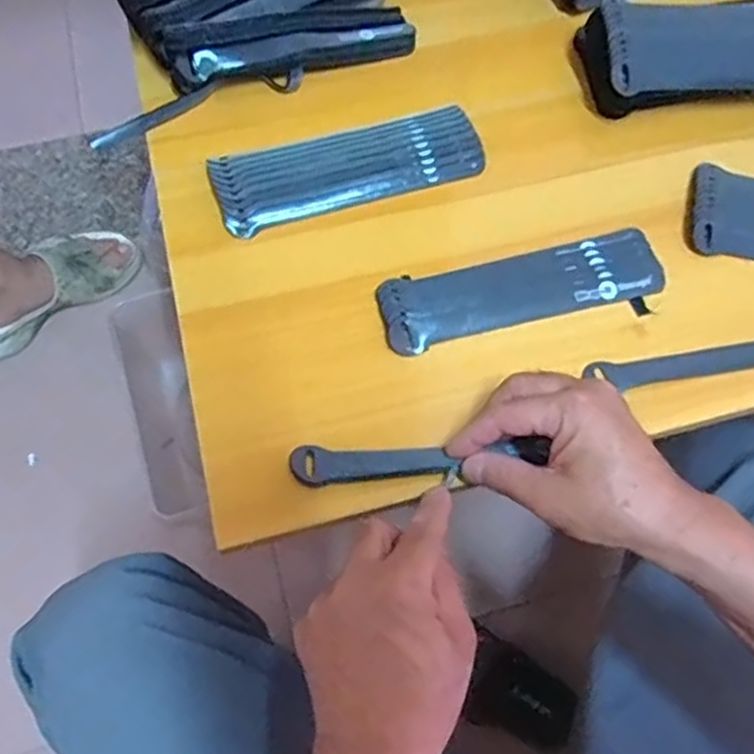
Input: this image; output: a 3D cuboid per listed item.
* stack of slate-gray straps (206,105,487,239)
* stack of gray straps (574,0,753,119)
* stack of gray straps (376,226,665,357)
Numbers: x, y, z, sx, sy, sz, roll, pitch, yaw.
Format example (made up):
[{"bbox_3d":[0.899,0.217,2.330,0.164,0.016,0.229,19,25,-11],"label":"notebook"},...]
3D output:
[{"bbox_3d":[-0.022,-0.160,0.529,0.201,0.019,0.062,-14,65,-8],"label":"stack of slate-gray straps"},{"bbox_3d":[0.273,-0.261,0.561,0.206,0.047,0.096,-4,64,-3],"label":"stack of gray straps"},{"bbox_3d":[0.103,-0.063,0.494,0.200,0.011,0.066,-10,64,-6],"label":"stack of gray straps"}]

